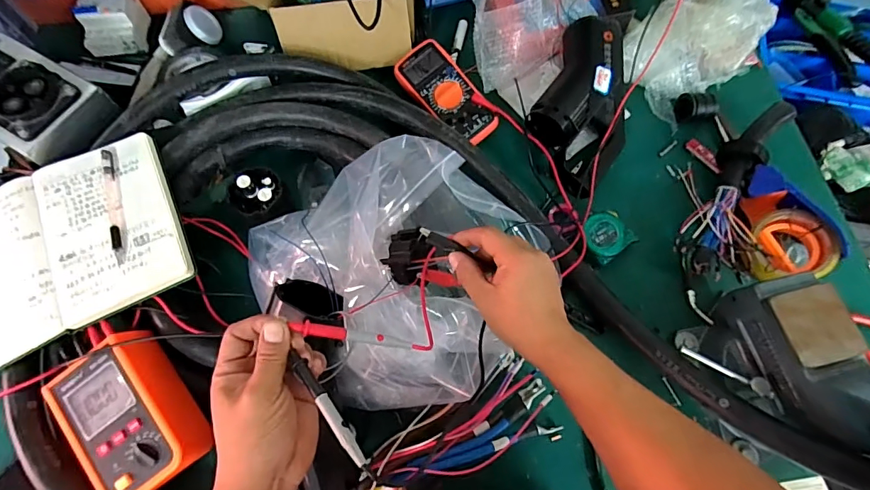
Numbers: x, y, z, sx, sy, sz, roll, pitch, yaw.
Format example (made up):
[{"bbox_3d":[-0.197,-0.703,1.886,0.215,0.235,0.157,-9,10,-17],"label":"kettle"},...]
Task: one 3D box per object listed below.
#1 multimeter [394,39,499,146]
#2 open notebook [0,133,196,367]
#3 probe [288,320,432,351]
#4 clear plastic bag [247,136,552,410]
[{"bbox_3d":[0.019,-0.226,0.670,0.080,0.032,0.173,-40,81,1],"label":"multimeter"},{"bbox_3d":[-0.447,0.008,0.527,0.282,0.041,0.213,-26,71,-11],"label":"open notebook"},{"bbox_3d":[-0.058,0.075,0.358,0.111,0.007,0.011,12,68,-14],"label":"probe"},{"bbox_3d":[-0.026,0.022,0.496,0.333,0.119,0.275,-25,71,-10],"label":"clear plastic bag"}]

